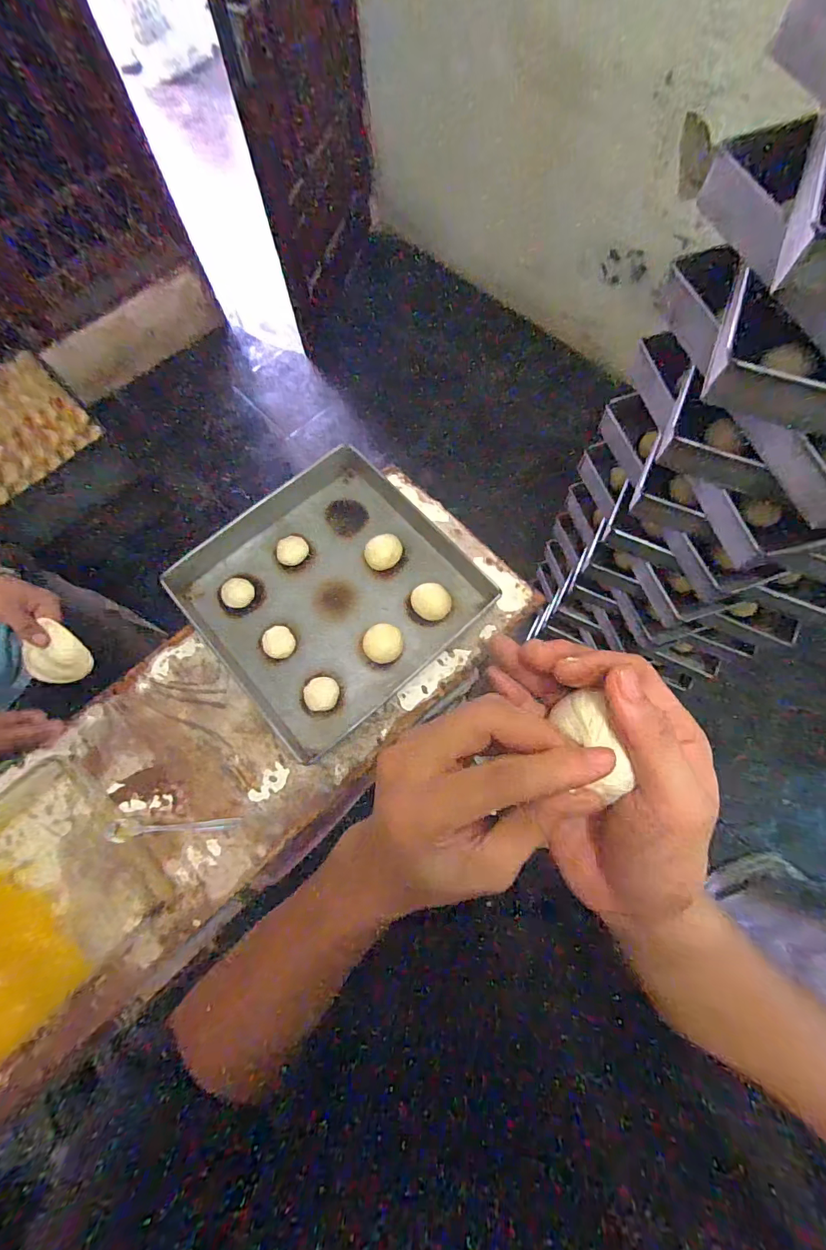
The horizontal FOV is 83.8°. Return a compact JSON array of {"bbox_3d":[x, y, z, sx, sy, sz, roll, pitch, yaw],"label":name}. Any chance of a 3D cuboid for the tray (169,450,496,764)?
[{"bbox_3d":[-0.156,-0.073,0.822,0.436,0.053,0.453,-39,74,-11],"label":"tray"}]

